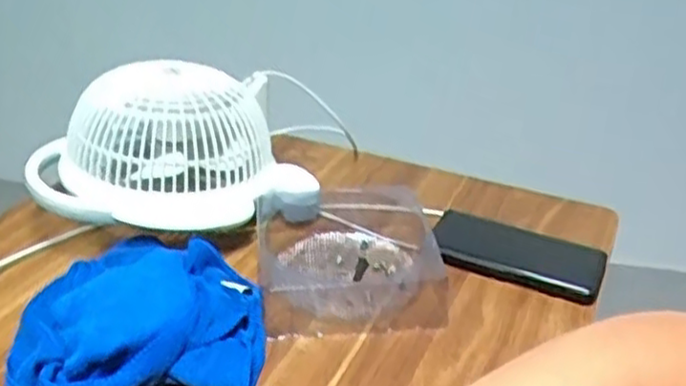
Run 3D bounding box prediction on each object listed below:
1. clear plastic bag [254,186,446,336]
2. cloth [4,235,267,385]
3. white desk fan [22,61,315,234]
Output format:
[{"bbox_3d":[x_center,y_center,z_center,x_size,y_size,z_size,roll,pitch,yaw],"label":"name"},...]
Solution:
[{"bbox_3d":[0.007,0.056,0.701,0.177,0.028,0.210,-3,29,-7],"label":"clear plastic bag"},{"bbox_3d":[-0.173,0.091,0.624,0.203,0.054,0.210,-3,29,-7],"label":"cloth"},{"bbox_3d":[-0.180,-0.041,0.764,0.274,0.143,0.198,-15,33,-26],"label":"white desk fan"}]

